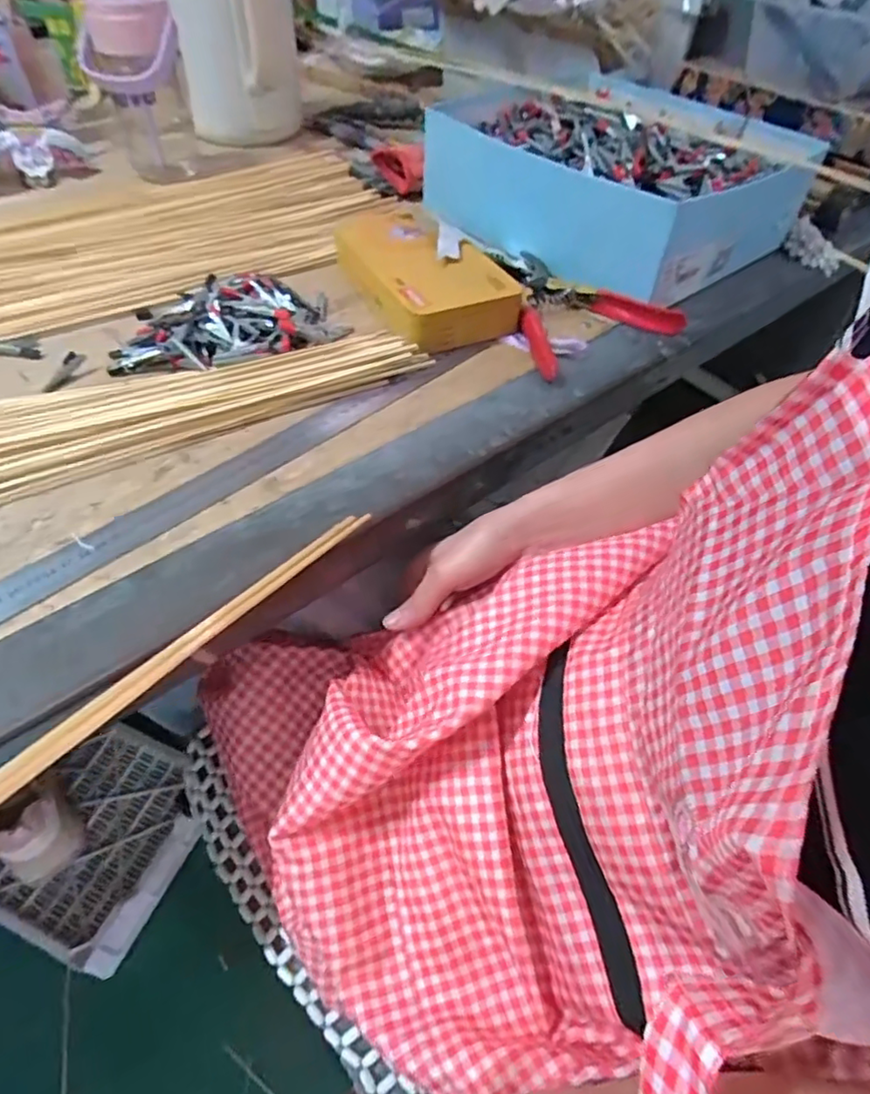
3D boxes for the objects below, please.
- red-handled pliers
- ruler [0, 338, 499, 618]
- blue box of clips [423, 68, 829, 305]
[{"bbox_3d":[0.116,-0.223,0.554,0.147,0.020,0.159,-23,55,-21],"label":"red-handled pliers"},{"bbox_3d":[-0.151,-0.040,0.397,0.028,0.007,0.514,38,58,26],"label":"ruler"},{"bbox_3d":[0.187,-0.396,0.652,0.304,0.097,0.336,-30,58,-26],"label":"blue box of clips"}]

